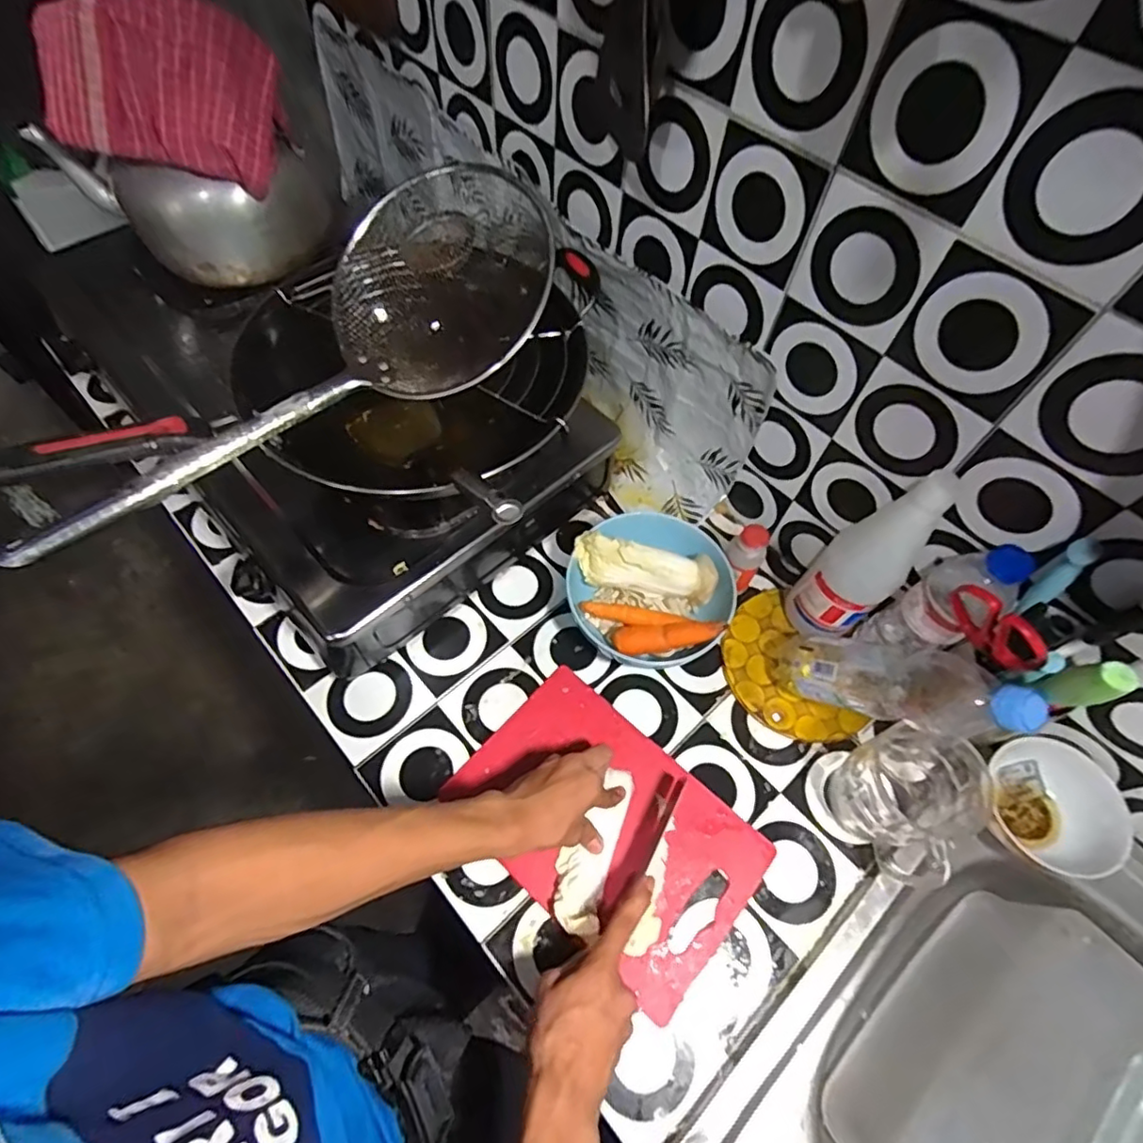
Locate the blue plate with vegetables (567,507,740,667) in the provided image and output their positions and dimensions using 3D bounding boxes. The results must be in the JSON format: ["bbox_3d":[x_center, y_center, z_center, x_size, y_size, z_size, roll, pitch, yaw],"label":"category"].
[{"bbox_3d":[0.084,0.023,0.641,0.162,0.090,0.152,1,61,-2],"label":"blue plate with vegetables"}]

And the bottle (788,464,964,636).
[{"bbox_3d":[0.277,-0.007,0.571,0.076,0.239,0.069,-39,69,-21],"label":"bottle"}]

